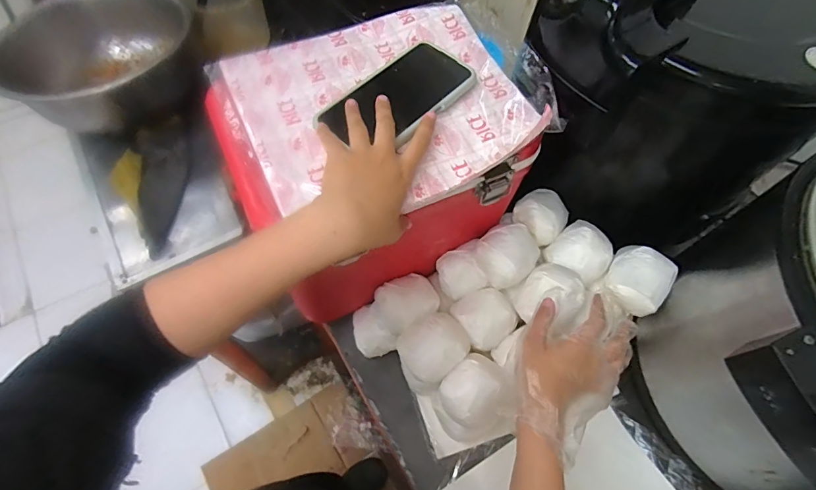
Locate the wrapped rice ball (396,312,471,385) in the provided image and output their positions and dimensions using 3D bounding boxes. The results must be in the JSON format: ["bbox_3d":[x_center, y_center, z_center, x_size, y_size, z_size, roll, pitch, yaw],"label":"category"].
[{"bbox_3d":[0.034,0.122,0.509,0.083,0.053,0.075,-25,65,-16],"label":"wrapped rice ball"}]

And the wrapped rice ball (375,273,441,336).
[{"bbox_3d":[0.000,0.077,0.548,0.080,0.047,0.067,-25,65,-16],"label":"wrapped rice ball"}]

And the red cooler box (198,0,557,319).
[{"bbox_3d":[-0.041,-0.085,0.523,0.301,0.252,0.234,-20,64,-14],"label":"red cooler box"}]

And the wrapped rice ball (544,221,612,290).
[{"bbox_3d":[0.232,0.010,0.554,0.074,0.054,0.091,40,66,18],"label":"wrapped rice ball"}]

